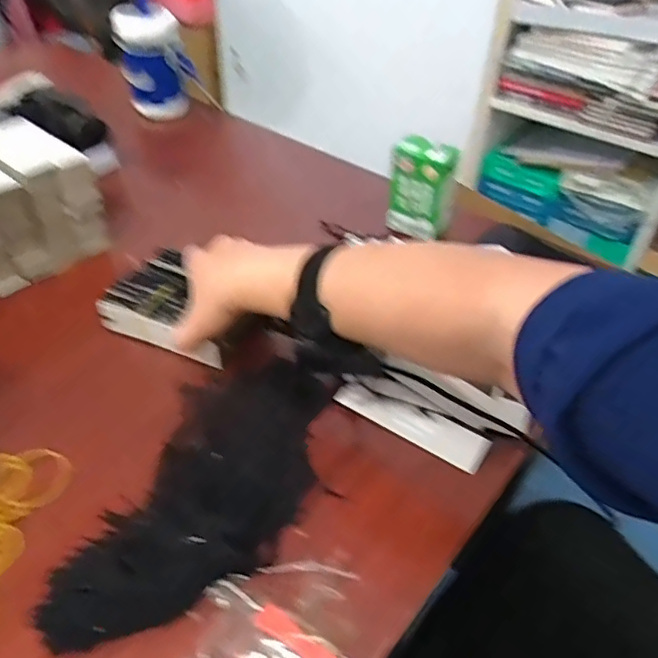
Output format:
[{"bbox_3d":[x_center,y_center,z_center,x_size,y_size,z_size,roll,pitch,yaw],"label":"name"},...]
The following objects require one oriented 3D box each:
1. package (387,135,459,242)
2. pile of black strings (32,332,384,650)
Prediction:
[{"bbox_3d":[0.103,-0.156,0.643,0.068,0.109,0.025,23,47,19],"label":"package"},{"bbox_3d":[-0.077,0.101,0.427,0.121,0.031,0.286,20,46,16],"label":"pile of black strings"}]

